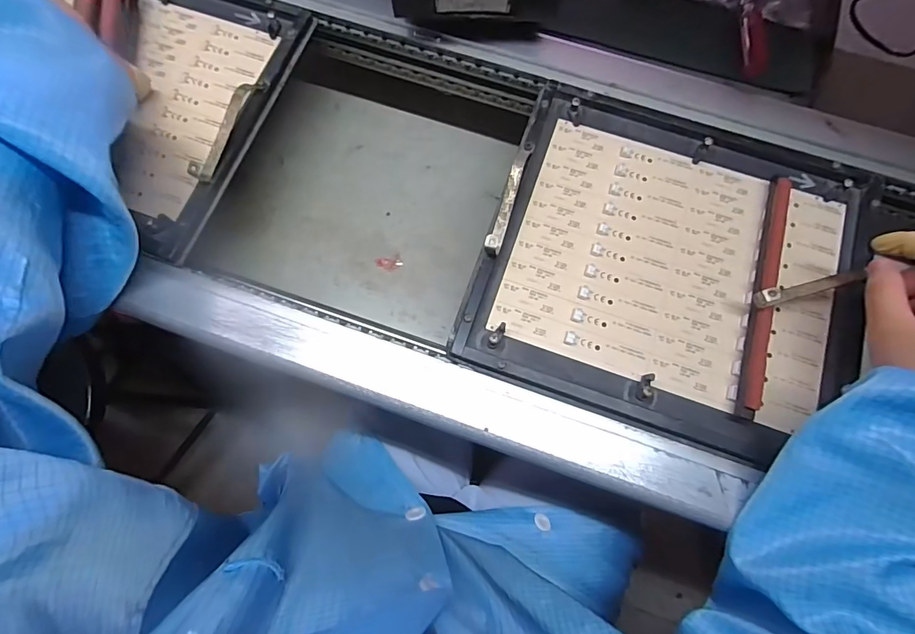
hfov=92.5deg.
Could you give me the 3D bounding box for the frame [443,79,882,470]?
[{"bbox_3d":[0.173,-0.044,0.357,0.287,0.026,0.263,20,76,4],"label":"frame"}]

